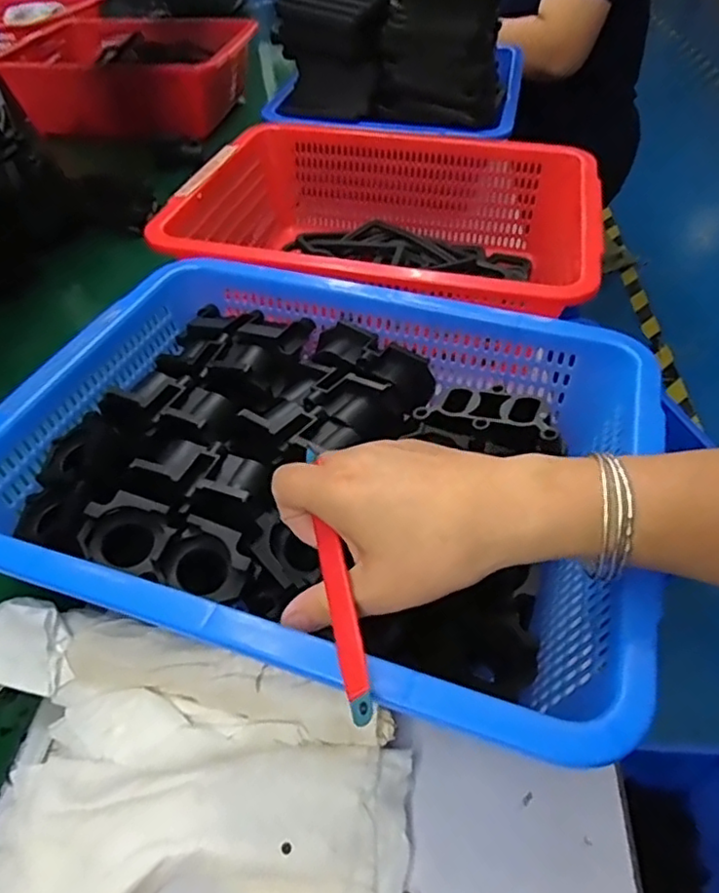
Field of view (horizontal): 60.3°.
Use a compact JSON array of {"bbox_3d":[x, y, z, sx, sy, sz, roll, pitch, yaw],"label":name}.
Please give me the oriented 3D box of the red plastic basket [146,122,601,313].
[{"bbox_3d":[0.029,-0.199,0.633,0.384,0.127,0.329,9,46,10],"label":"red plastic basket"}]

